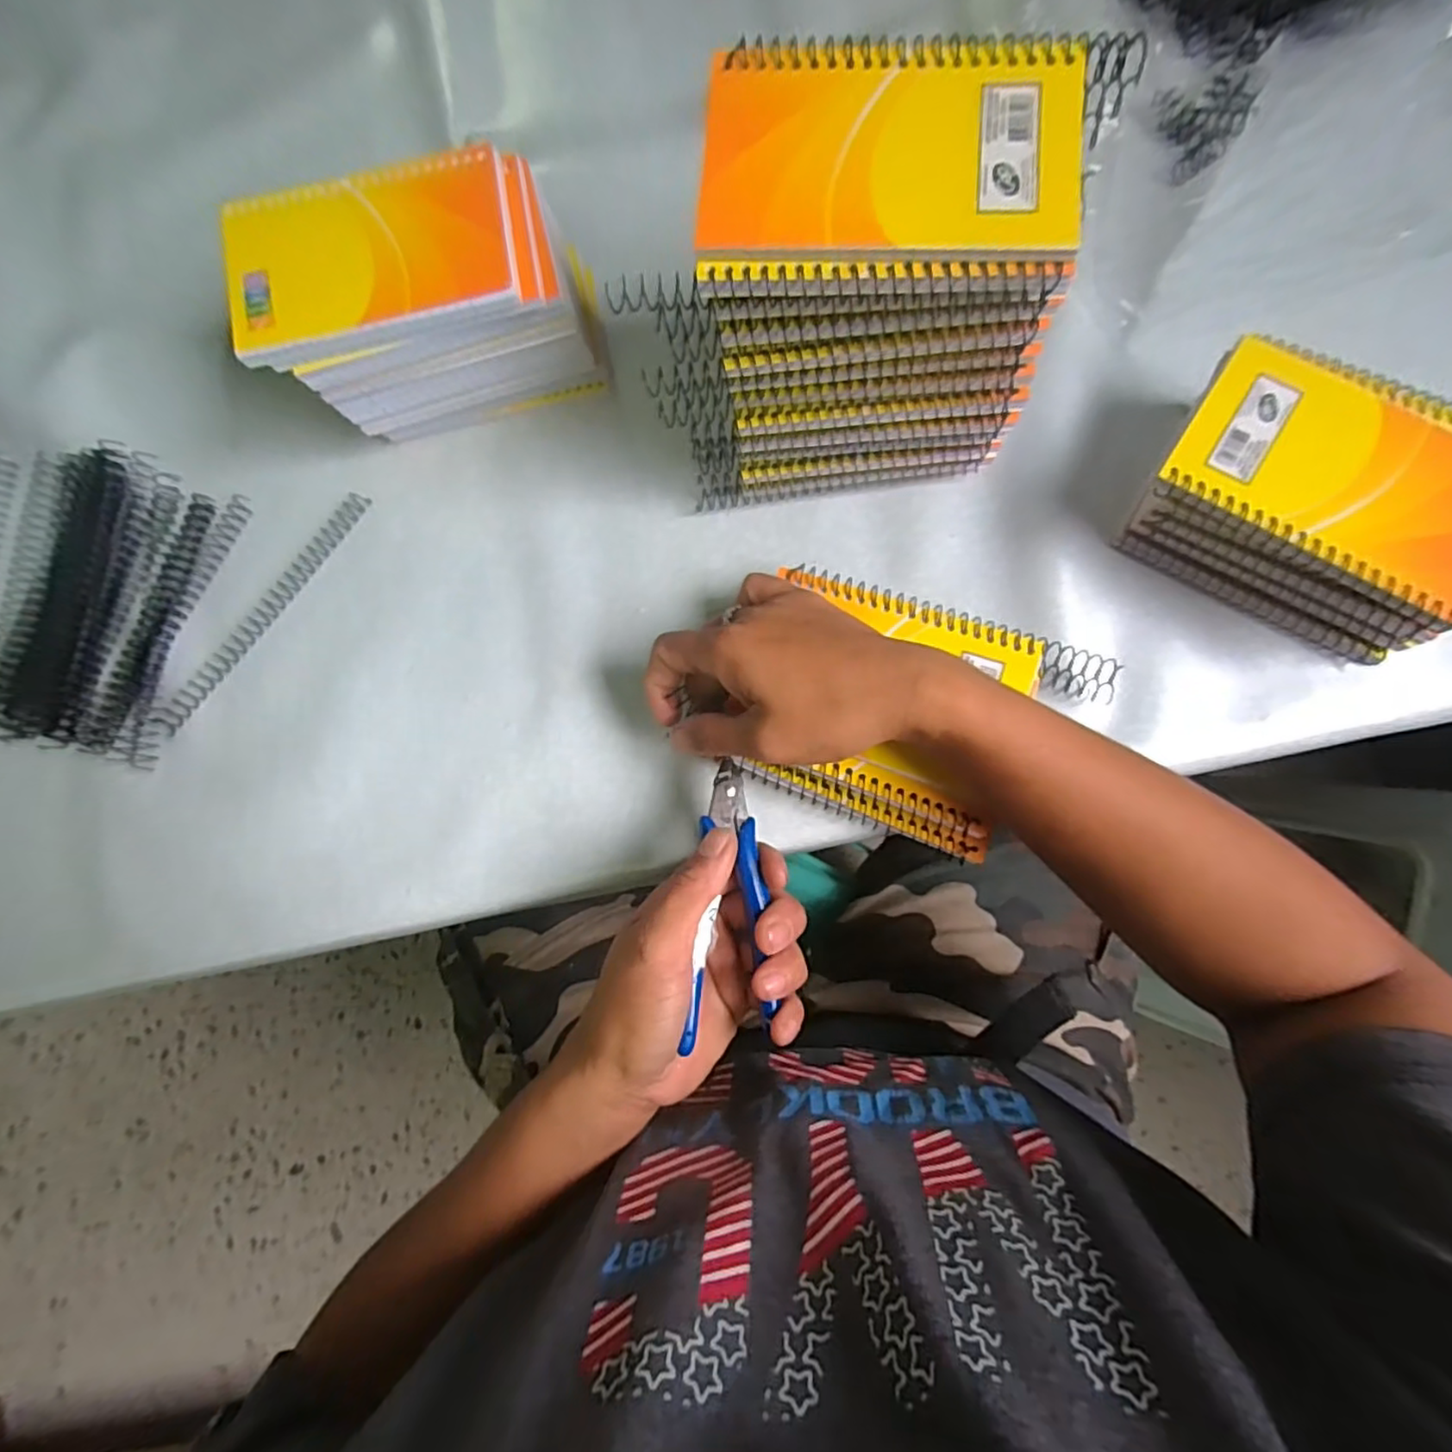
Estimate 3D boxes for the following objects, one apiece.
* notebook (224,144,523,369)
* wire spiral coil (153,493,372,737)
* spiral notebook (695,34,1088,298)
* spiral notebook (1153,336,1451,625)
[{"bbox_3d":[-0.161,-0.215,0.293,0.128,0.009,0.077,-12,81,2],"label":"notebook"},{"bbox_3d":[-0.259,-0.064,0.359,0.013,0.006,0.165,38,86,8],"label":"wire spiral coil"},{"bbox_3d":[0.057,-0.201,0.228,0.130,0.007,0.091,2,83,5],"label":"spiral notebook"},{"bbox_3d":[0.265,-0.106,0.272,0.130,0.008,0.082,32,85,7],"label":"spiral notebook"}]

